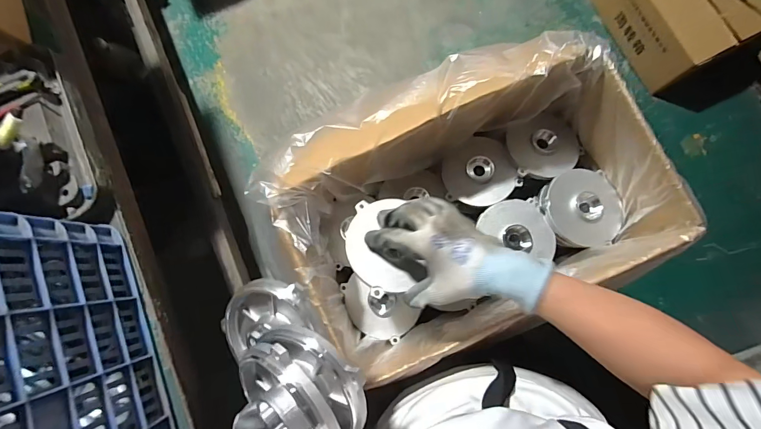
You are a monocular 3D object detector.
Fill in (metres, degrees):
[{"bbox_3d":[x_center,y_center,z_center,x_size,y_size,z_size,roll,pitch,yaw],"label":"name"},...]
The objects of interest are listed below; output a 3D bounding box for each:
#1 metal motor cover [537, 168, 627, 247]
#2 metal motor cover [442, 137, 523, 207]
[{"bbox_3d":[0.289,-0.009,0.527,0.110,0.027,0.109,-14,83,2],"label":"metal motor cover"},{"bbox_3d":[0.149,-0.065,0.563,0.107,0.027,0.104,-17,83,1],"label":"metal motor cover"}]

